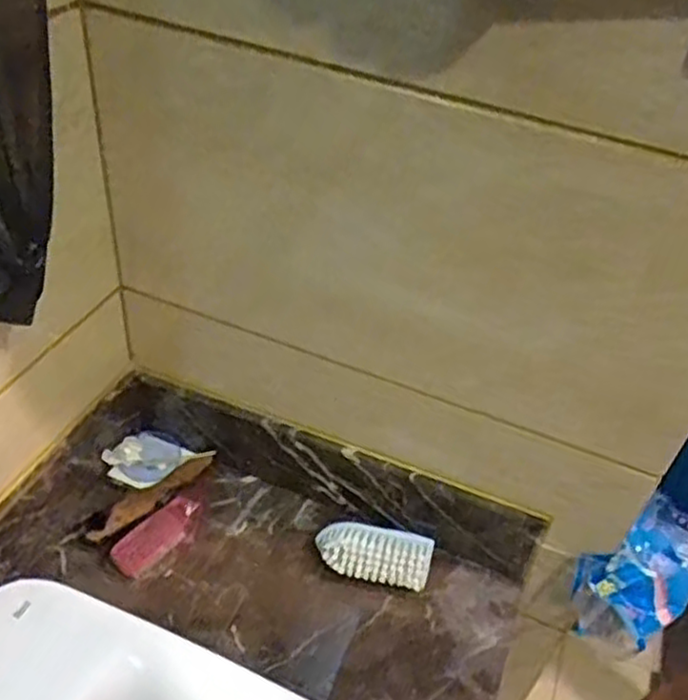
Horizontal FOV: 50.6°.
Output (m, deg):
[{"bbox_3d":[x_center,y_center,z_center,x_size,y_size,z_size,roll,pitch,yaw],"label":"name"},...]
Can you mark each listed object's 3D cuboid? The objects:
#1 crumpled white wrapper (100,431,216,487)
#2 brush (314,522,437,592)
[{"bbox_3d":[-0.230,0.137,0.909,0.117,0.032,0.071,12,42,6],"label":"crumpled white wrapper"},{"bbox_3d":[0.034,0.233,0.836,0.131,0.057,0.062,11,42,5],"label":"brush"}]

